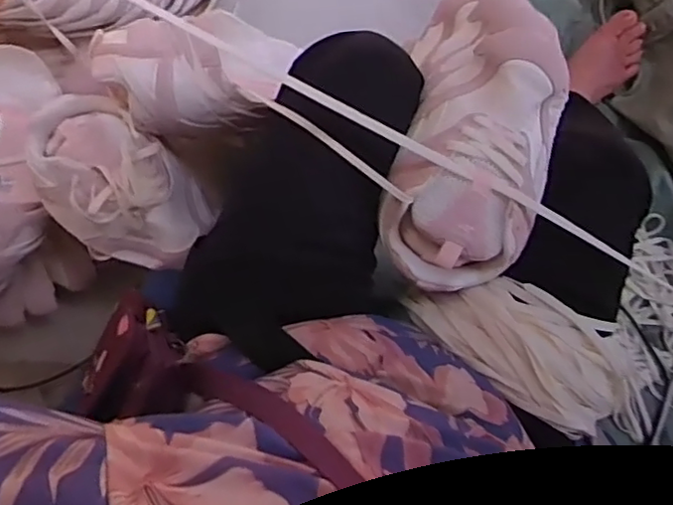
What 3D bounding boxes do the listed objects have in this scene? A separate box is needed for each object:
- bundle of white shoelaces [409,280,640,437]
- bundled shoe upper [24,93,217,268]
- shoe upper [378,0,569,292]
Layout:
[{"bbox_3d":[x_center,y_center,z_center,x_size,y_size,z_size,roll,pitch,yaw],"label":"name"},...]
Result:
[{"bbox_3d":[0.153,0.076,0.529,0.199,0.049,0.092,27,88,13],"label":"bundle of white shoelaces"},{"bbox_3d":[-0.240,-0.076,0.673,0.132,0.092,0.185,-40,94,0],"label":"bundled shoe upper"},{"bbox_3d":[0.123,-0.105,0.536,0.122,0.108,0.266,14,73,-4],"label":"shoe upper"}]

